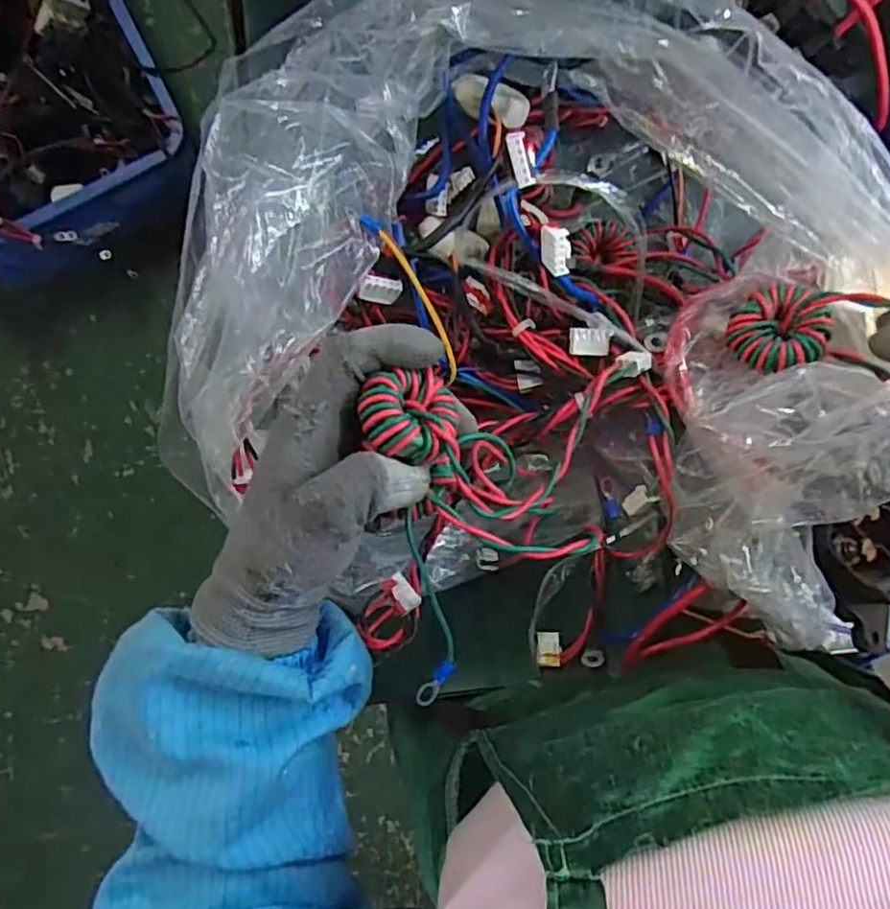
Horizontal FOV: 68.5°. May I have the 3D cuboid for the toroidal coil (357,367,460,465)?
[{"bbox_3d":[-0.013,-0.016,0.272,0.038,0.027,0.036,-2,94,-3],"label":"toroidal coil"}]

